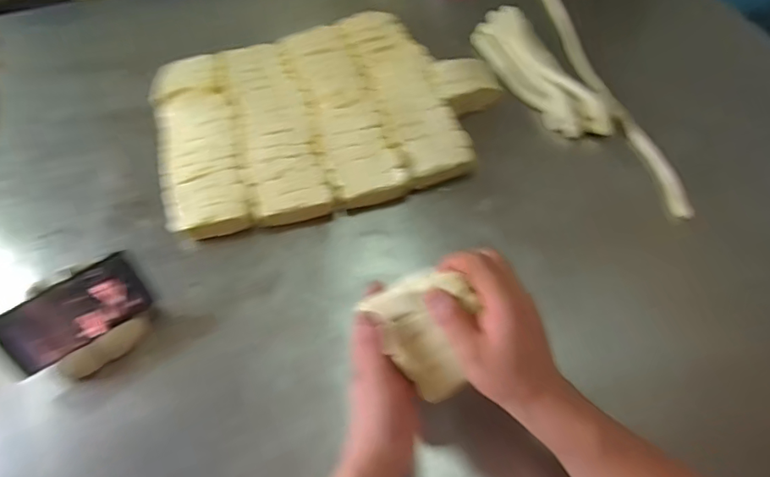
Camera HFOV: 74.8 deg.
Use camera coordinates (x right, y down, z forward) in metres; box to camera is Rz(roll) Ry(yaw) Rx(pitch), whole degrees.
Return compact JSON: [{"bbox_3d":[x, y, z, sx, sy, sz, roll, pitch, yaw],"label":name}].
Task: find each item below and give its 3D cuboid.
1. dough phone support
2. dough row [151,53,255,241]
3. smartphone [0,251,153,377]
[{"bbox_3d":[-0.335,0.132,0.605,0.108,0.024,0.032,-31,60,-17],"label":"dough phone support"},{"bbox_3d":[-0.277,-0.151,0.757,0.115,0.045,0.350,-16,56,-8],"label":"dough row"},{"bbox_3d":[-0.353,0.085,0.576,0.150,0.078,0.014,-32,26,-19],"label":"smartphone"}]

